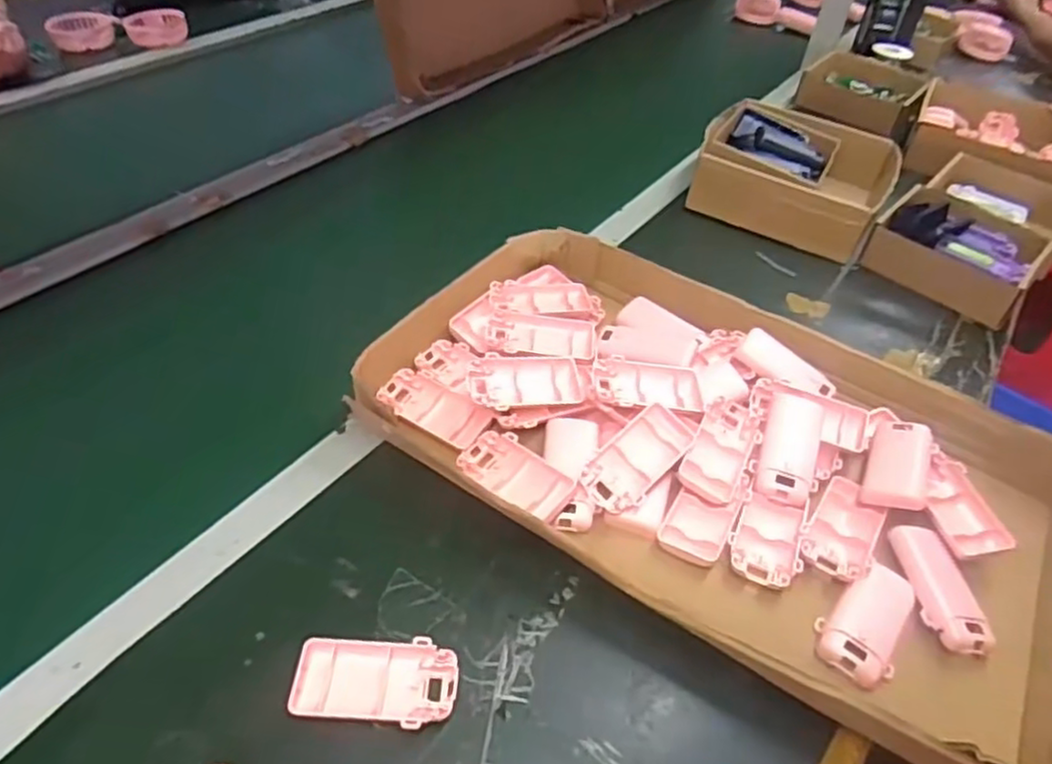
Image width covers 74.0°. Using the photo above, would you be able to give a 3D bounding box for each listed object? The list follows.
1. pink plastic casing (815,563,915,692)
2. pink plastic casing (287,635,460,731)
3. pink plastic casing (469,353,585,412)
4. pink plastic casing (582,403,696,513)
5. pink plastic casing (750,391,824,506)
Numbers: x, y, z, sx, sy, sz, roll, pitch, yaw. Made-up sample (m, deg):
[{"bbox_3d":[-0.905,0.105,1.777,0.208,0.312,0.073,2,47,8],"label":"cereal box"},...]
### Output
[{"bbox_3d":[0.230,0.161,0.474,0.047,0.016,0.090,28,50,22],"label":"pink plastic casing"},{"bbox_3d":[-0.090,0.181,0.423,0.095,0.015,0.049,6,46,2],"label":"pink plastic casing"},{"bbox_3d":[0.001,0.000,0.571,0.093,0.027,0.049,-7,47,-11],"label":"pink plastic casing"},{"bbox_3d":[0.086,0.057,0.529,0.092,0.016,0.043,-41,59,-18],"label":"pink plastic casing"},{"bbox_3d":[0.215,0.047,0.561,0.047,0.025,0.111,19,47,14],"label":"pink plastic casing"}]

